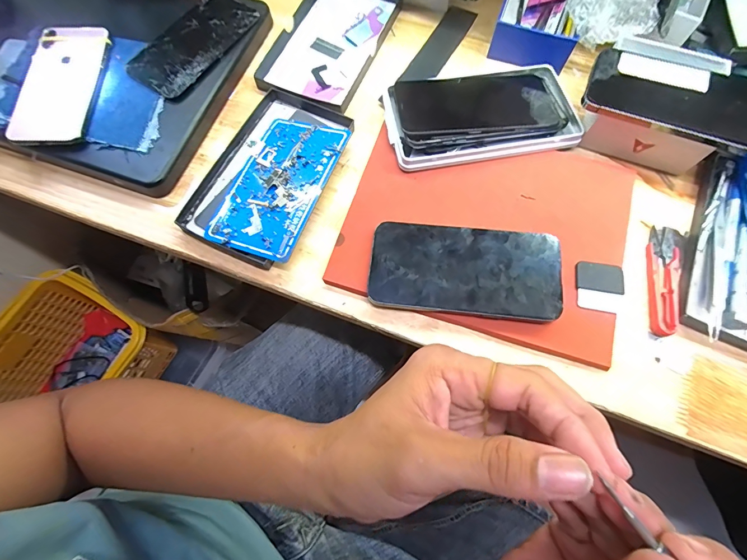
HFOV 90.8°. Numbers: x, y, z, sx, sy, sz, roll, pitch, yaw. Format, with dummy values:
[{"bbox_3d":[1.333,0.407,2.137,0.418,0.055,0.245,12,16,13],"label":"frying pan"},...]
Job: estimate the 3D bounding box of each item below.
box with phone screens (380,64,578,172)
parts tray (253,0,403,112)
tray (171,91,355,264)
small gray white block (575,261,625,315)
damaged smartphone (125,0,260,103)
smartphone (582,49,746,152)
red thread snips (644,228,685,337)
[{"bbox_3d":[0.107,-0.171,0.370,0.187,0.027,0.111,-13,72,-3],"label":"box with phone screens"},{"bbox_3d":[-0.045,-0.277,0.421,0.107,0.014,0.180,22,74,9],"label":"parts tray"},{"bbox_3d":[-0.093,-0.105,0.354,0.111,0.016,0.177,24,74,9],"label":"tray"},{"bbox_3d":[0.194,0.005,0.316,0.039,0.004,0.043,7,72,4],"label":"small gray white block"},{"bbox_3d":[-0.190,-0.254,0.393,0.071,0.008,0.141,34,76,3],"label":"damaged smartphone"},{"bbox_3d":[0.267,-0.162,0.327,0.142,0.012,0.077,22,72,13],"label":"smartphone"},{"bbox_3d":[0.255,-0.002,0.326,0.030,0.008,0.103,17,73,7],"label":"red thread snips"}]

